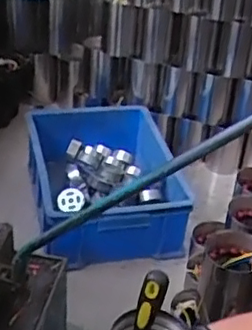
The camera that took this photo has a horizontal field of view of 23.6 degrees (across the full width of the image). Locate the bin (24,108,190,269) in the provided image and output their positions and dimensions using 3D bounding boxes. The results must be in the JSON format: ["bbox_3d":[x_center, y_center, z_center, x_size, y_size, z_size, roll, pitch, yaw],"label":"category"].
[{"bbox_3d":[-0.050,0.030,1.342,0.305,0.133,0.415,-3,34,-10],"label":"bin"}]

